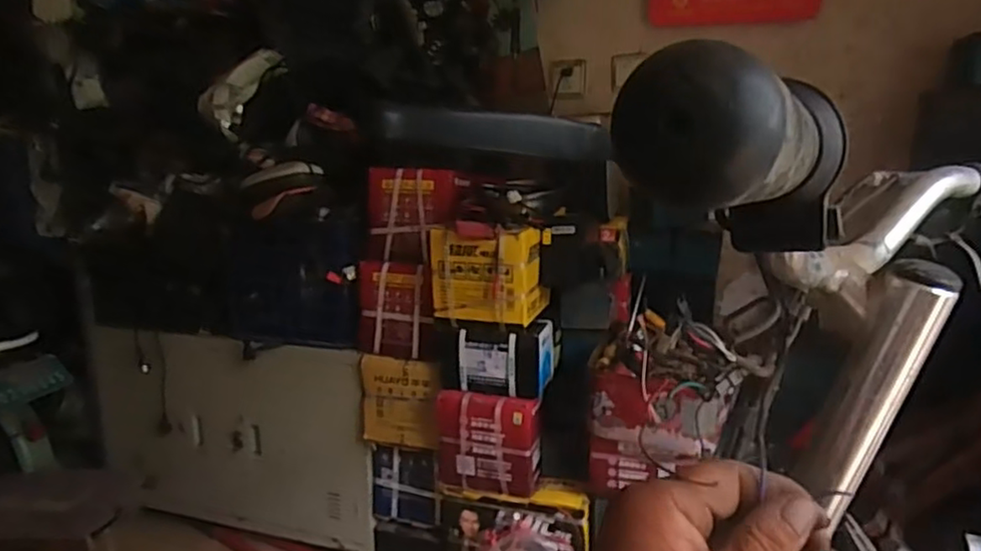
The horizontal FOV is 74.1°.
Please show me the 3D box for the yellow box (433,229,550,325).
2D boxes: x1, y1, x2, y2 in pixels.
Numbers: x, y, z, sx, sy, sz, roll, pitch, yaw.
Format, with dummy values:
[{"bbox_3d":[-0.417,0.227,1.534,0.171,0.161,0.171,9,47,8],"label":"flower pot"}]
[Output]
[{"bbox_3d":[0.000,-0.010,1.293,0.195,0.170,0.155,3,12,23],"label":"yellow box"}]

